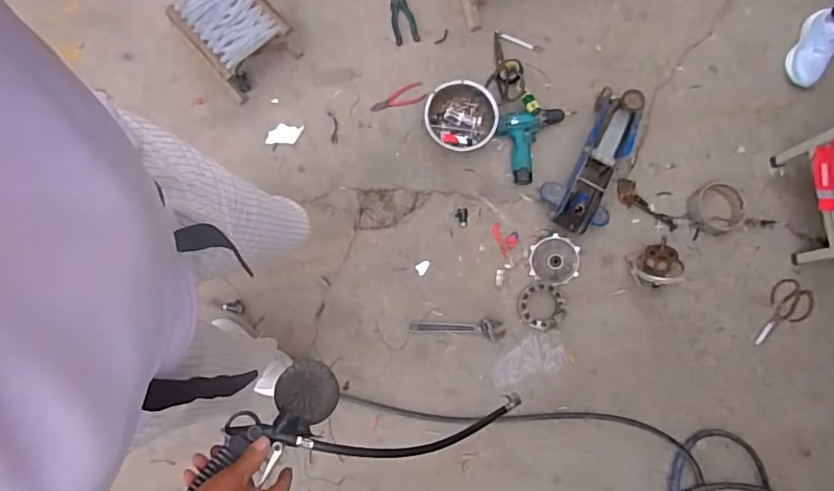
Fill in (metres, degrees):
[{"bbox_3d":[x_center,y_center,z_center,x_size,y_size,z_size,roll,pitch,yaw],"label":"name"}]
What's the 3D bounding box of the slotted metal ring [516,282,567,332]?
[{"bbox_3d":[0.309,0.150,1.331,0.116,0.024,0.119,0,80,0],"label":"slotted metal ring"}]

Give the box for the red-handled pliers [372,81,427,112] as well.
[{"bbox_3d":[-0.053,-0.392,1.422,0.148,0.015,0.058,-16,80,-3],"label":"red-handled pliers"}]

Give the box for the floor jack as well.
[{"bbox_3d":[0.465,-0.214,1.347,0.177,0.131,0.391,32,81,6],"label":"floor jack"}]

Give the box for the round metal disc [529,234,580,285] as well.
[{"bbox_3d":[0.347,0.037,1.352,0.118,0.016,0.118,0,80,0],"label":"round metal disc"}]

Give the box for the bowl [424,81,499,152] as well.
[{"bbox_3d":[0.119,-0.334,1.392,0.185,0.055,0.173,1,84,-7],"label":"bowl"}]

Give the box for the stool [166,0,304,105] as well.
[{"bbox_3d":[-0.459,-0.535,1.360,0.207,0.160,0.239,-41,90,-9],"label":"stool"}]

